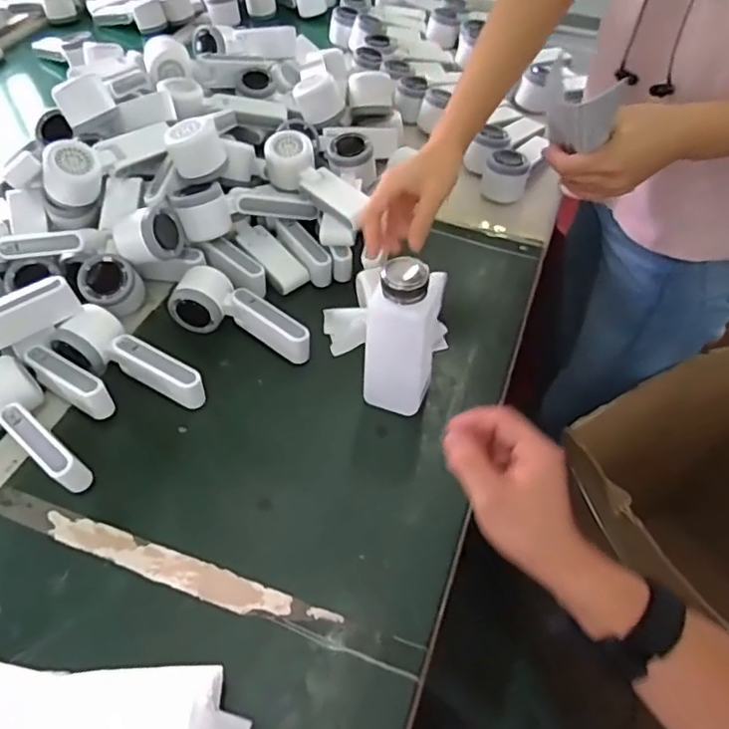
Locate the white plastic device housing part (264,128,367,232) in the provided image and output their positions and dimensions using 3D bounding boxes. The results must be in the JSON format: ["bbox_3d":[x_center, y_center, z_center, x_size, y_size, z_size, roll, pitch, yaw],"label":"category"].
[{"bbox_3d":[-0.049,-0.223,0.707,0.161,0.040,0.059,37,60,27],"label":"white plastic device housing part"}]

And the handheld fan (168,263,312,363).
[{"bbox_3d":[-0.130,-0.052,0.656,0.160,0.053,0.061,19,53,15],"label":"handheld fan"}]

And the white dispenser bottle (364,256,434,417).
[{"bbox_3d":[0.035,-0.020,0.563,0.058,0.161,0.054,16,53,14],"label":"white dispenser bottle"}]

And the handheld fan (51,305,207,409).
[{"bbox_3d":[-0.238,0.001,0.613,0.157,0.055,0.061,27,56,21],"label":"handheld fan"}]

